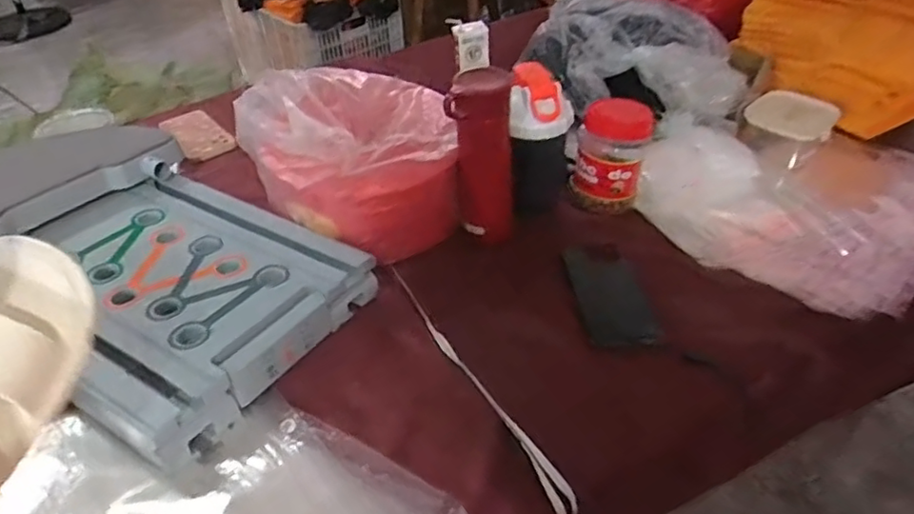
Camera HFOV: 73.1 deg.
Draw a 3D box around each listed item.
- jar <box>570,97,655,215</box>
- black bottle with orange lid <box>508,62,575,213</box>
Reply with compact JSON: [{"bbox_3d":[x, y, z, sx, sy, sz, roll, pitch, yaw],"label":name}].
[{"bbox_3d":[0.207,-0.136,0.834,0.094,0.130,0.082,10,42,13],"label":"jar"},{"bbox_3d":[0.109,-0.146,0.803,0.080,0.185,0.095,2,41,5],"label":"black bottle with orange lid"}]

